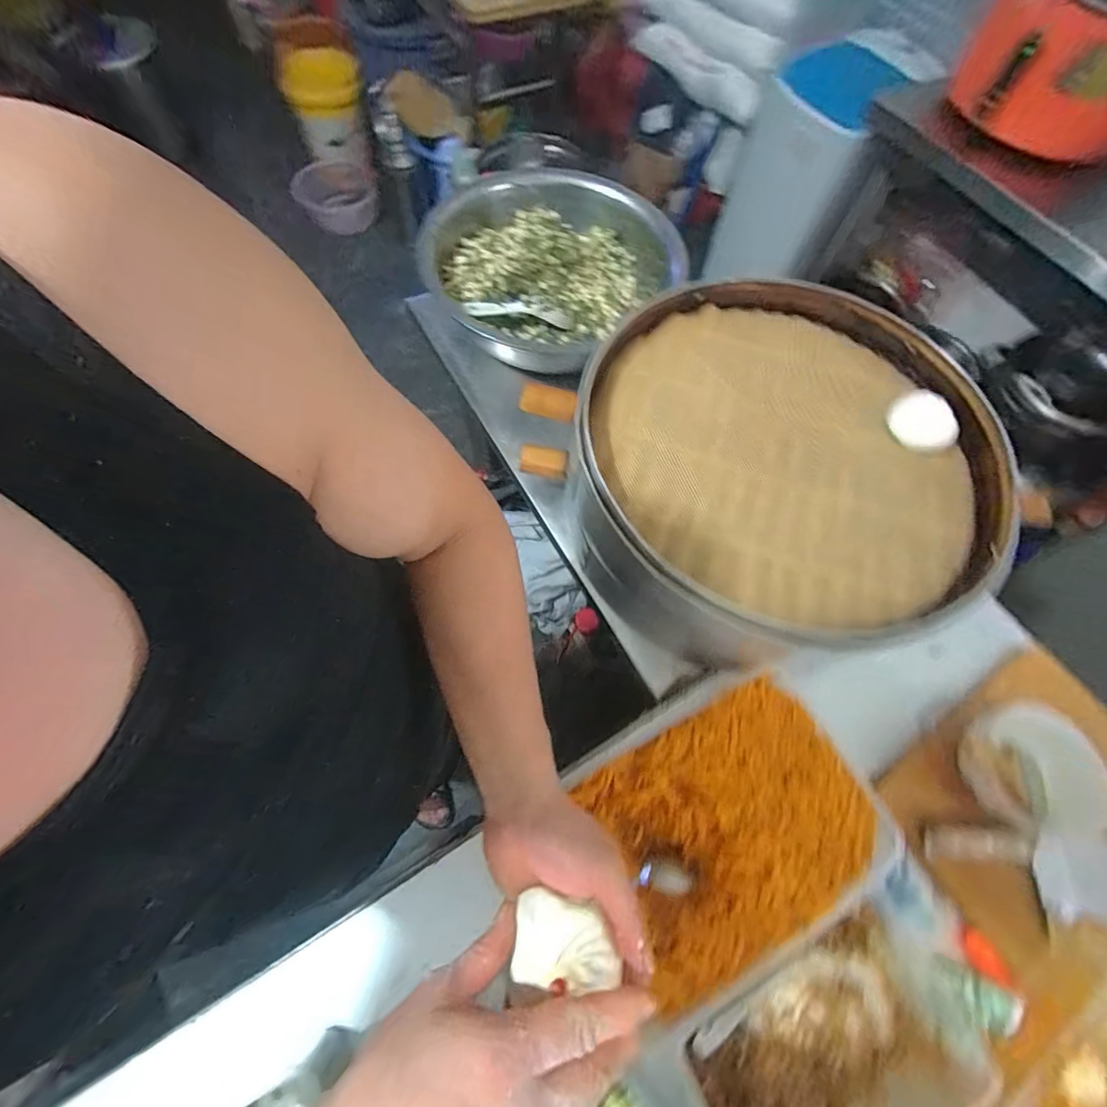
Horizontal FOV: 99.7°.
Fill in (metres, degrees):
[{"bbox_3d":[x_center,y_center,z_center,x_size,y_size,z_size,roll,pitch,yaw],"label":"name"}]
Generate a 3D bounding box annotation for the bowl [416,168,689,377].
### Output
[{"bbox_3d":[-0.026,-0.496,0.814,0.383,0.115,0.395,2,67,-4],"label":"bowl"}]

